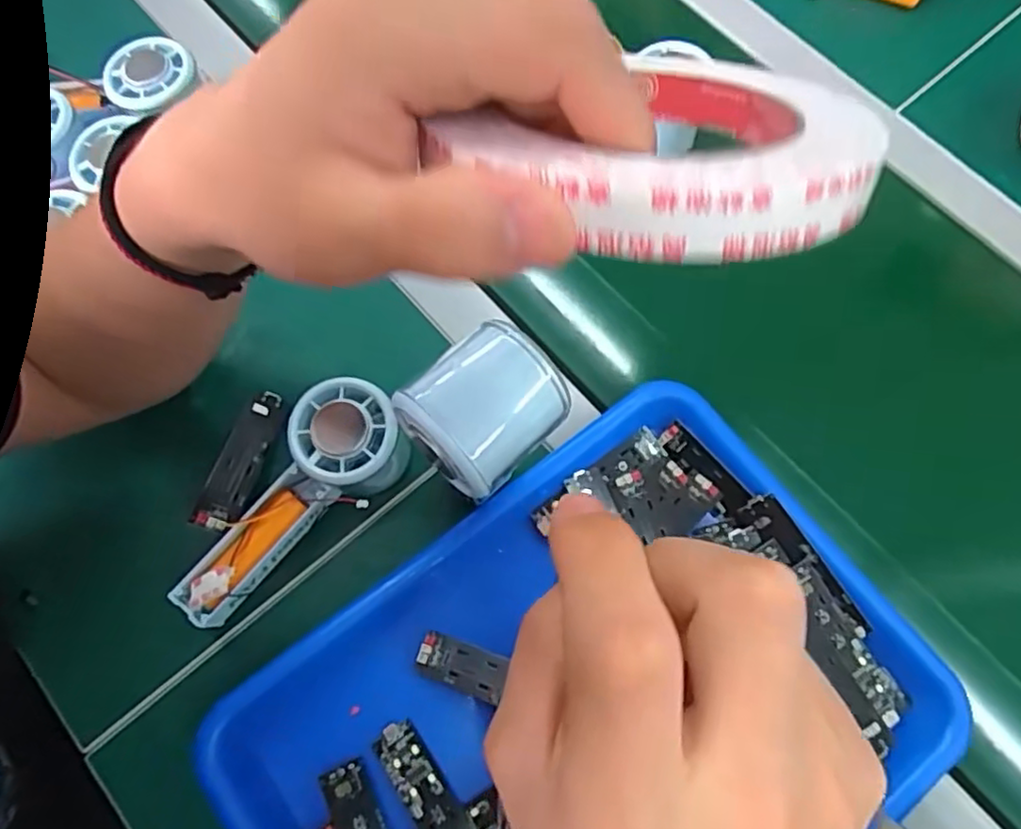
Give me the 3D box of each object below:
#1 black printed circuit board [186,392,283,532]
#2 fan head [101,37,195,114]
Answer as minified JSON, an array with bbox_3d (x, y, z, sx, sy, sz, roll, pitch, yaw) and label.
[{"bbox_3d":[-0.156,0.025,0.385,0.024,0.011,0.089,12,58,2],"label":"black printed circuit board"},{"bbox_3d":[-0.231,-0.216,0.424,0.057,0.012,0.047,-26,74,-11],"label":"fan head"}]

